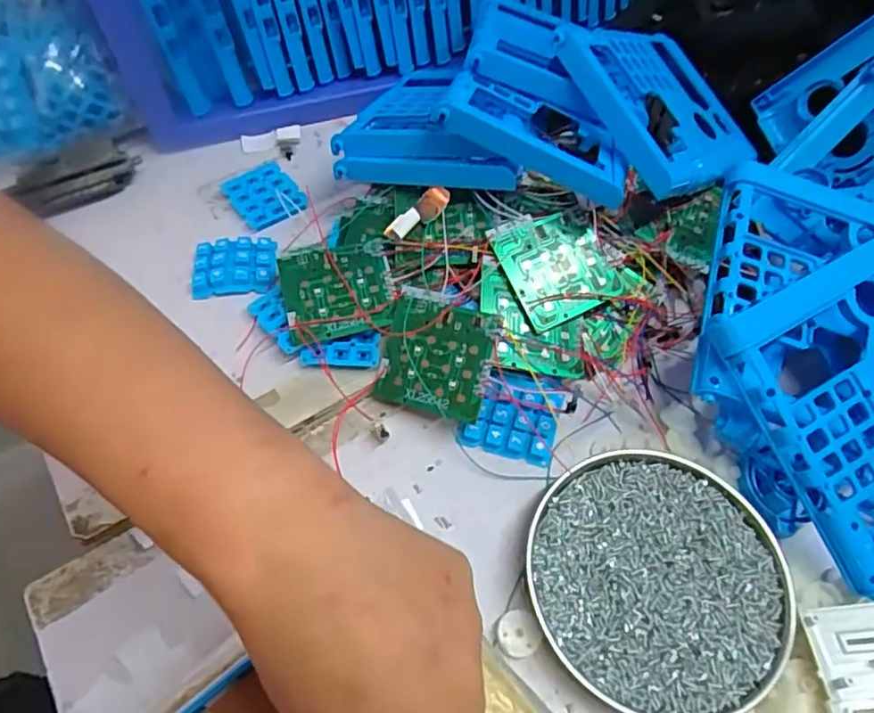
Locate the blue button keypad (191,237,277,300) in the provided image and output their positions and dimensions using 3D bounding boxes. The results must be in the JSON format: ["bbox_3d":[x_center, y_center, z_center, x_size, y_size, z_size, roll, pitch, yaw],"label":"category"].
[{"bbox_3d":[-0.144,-0.065,0.436,0.058,0.014,0.051,-3,58,-3],"label":"blue button keypad"}]

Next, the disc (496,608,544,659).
[{"bbox_3d":[0.043,0.147,0.321,0.023,0.004,0.023,0,58,-1],"label":"disc"}]

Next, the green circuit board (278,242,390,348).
[{"bbox_3d":[-0.067,-0.044,0.403,0.070,0.006,0.067,-11,65,-5],"label":"green circuit board"}]

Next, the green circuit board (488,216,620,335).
[{"bbox_3d":[0.078,-0.061,0.396,0.070,0.004,0.072,-24,84,-16],"label":"green circuit board"}]

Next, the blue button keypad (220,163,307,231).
[{"bbox_3d":[-0.136,-0.128,0.478,0.049,0.005,0.056,-32,64,-19],"label":"blue button keypad"}]

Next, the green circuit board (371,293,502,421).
[{"bbox_3d":[-0.002,0.000,0.378,0.070,0.009,0.070,12,86,24],"label":"green circuit board"}]

